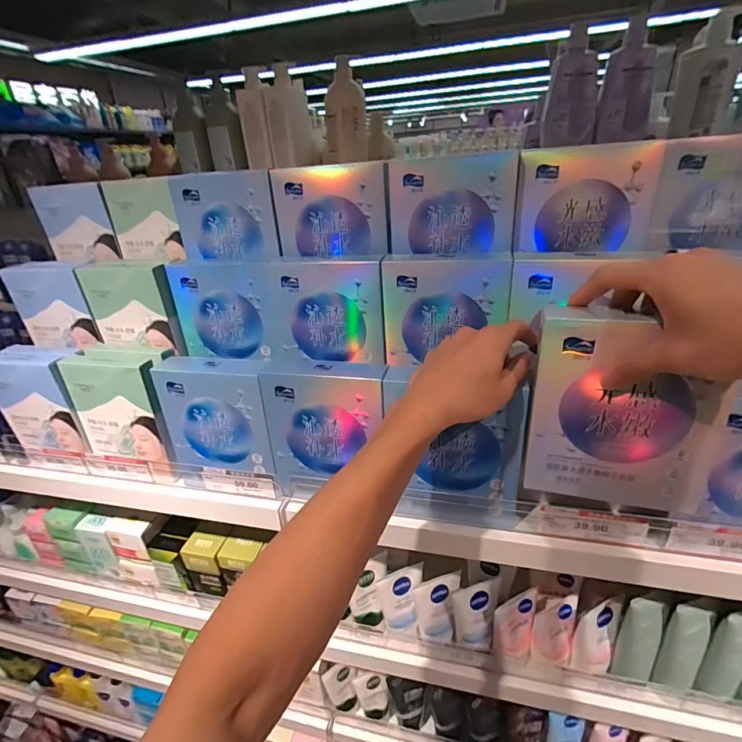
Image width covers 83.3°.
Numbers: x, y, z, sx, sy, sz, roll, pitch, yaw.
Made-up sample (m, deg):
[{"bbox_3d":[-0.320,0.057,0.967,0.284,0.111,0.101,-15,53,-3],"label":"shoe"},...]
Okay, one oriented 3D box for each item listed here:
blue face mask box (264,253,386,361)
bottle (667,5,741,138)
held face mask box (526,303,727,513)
[{"bbox_3d":[-0.053,-0.082,0.538,0.154,0.126,0.065,3,28,15],"label":"blue face mask box"},{"bbox_3d":[0.576,-0.503,0.710,0.088,0.174,0.055,12,32,29],"label":"bottle"},{"bbox_3d":[0.213,0.031,0.363,0.133,0.171,0.047,7,30,21],"label":"held face mask box"}]

